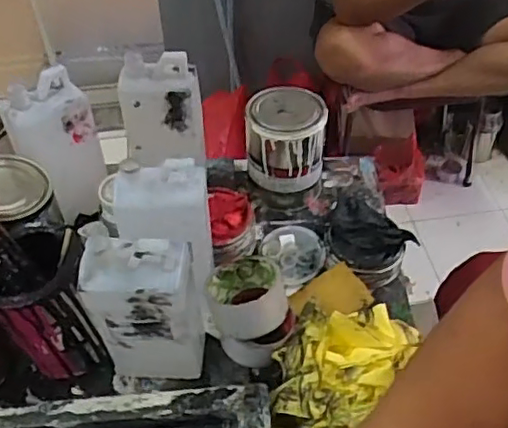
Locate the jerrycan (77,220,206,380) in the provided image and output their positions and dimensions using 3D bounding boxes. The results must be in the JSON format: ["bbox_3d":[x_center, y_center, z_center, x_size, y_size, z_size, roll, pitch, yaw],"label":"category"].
[{"bbox_3d":[-0.107,0.086,0.591,0.099,0.170,0.063,-4,46,-2],"label":"jerrycan"}]

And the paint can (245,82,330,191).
[{"bbox_3d":[0.044,-0.105,0.848,0.108,0.104,0.099,3,46,4],"label":"paint can"}]

